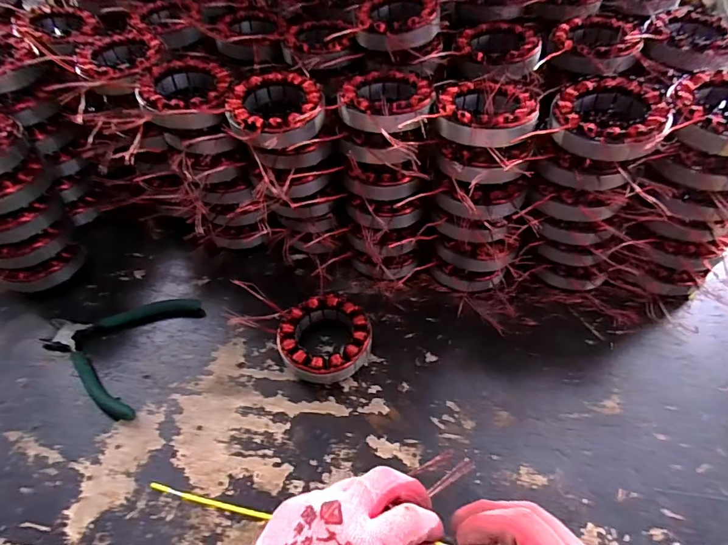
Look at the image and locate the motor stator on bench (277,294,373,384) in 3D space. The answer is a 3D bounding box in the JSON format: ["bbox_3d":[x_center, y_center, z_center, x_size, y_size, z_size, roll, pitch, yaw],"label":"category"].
[{"bbox_3d":[-0.039,0.063,0.417,0.088,0.028,0.083,-1,50,1],"label":"motor stator on bench"}]

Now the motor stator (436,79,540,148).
[{"bbox_3d":[0.107,-0.142,0.374,0.083,0.024,0.088,6,51,7],"label":"motor stator"}]

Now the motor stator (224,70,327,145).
[{"bbox_3d":[-0.079,-0.146,0.392,0.082,0.028,0.096,6,51,7],"label":"motor stator"}]

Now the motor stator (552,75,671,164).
[{"bbox_3d":[0.203,-0.127,0.358,0.086,0.035,0.092,20,54,17],"label":"motor stator"}]

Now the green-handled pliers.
[{"bbox_3d":[-0.231,0.060,0.427,0.138,0.017,0.125,30,57,24],"label":"green-handled pliers"}]

